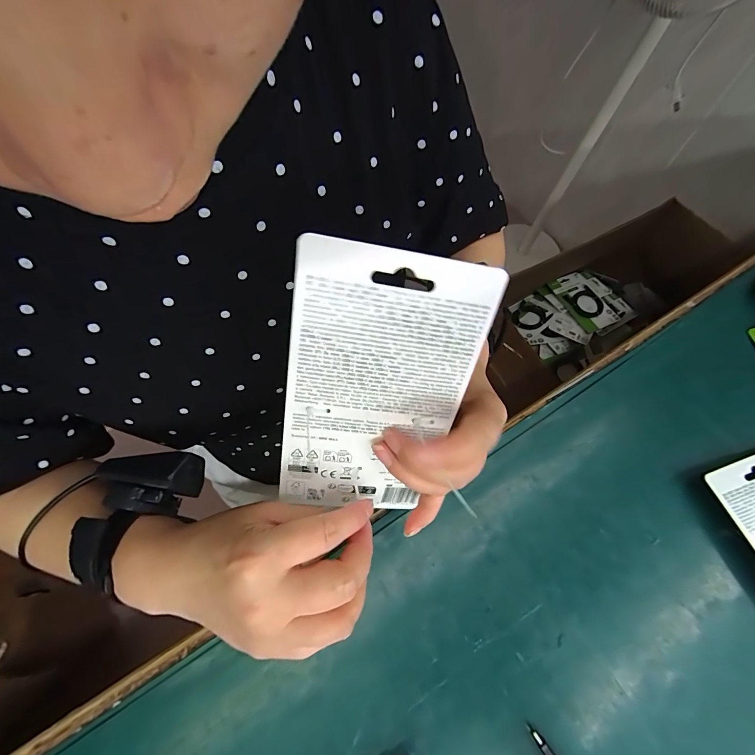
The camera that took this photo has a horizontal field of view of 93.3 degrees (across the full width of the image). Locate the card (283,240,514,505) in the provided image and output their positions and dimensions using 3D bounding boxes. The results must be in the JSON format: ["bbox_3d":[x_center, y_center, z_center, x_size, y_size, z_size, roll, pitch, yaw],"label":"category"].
[{"bbox_3d":[-0.005,0.015,0.206,0.095,0.173,0.004,7,32,-10],"label":"card"}]

